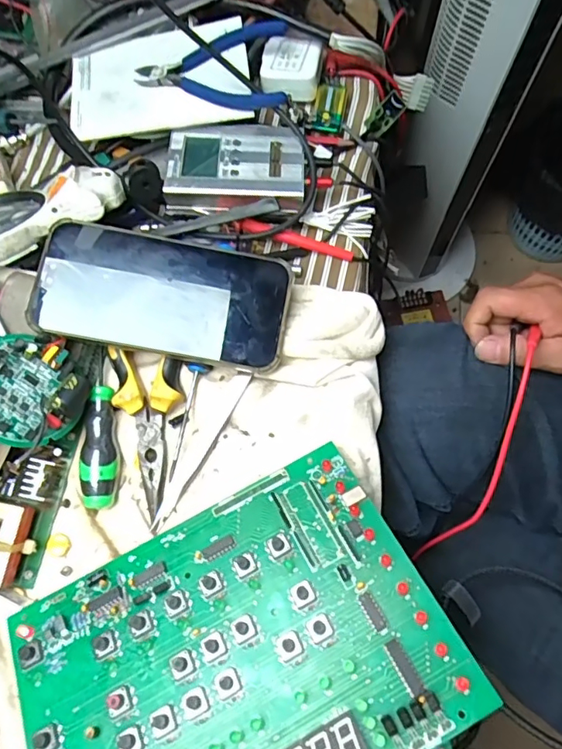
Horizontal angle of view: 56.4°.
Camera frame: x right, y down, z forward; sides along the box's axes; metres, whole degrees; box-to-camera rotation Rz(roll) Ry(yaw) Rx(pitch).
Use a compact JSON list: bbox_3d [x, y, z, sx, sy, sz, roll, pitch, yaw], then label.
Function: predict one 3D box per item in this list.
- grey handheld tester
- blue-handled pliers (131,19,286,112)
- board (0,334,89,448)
[{"bbox_3d":[-0.033,-0.158,0.399,0.102,0.020,0.068,6,72,4],"label":"grey handheld tester"},{"bbox_3d":[-0.052,-0.241,0.406,0.114,0.029,0.082,5,72,3],"label":"blue-handled pliers"},{"bbox_3d":[-0.156,0.009,0.320,0.065,0.016,0.067,8,70,-23],"label":"board"}]

